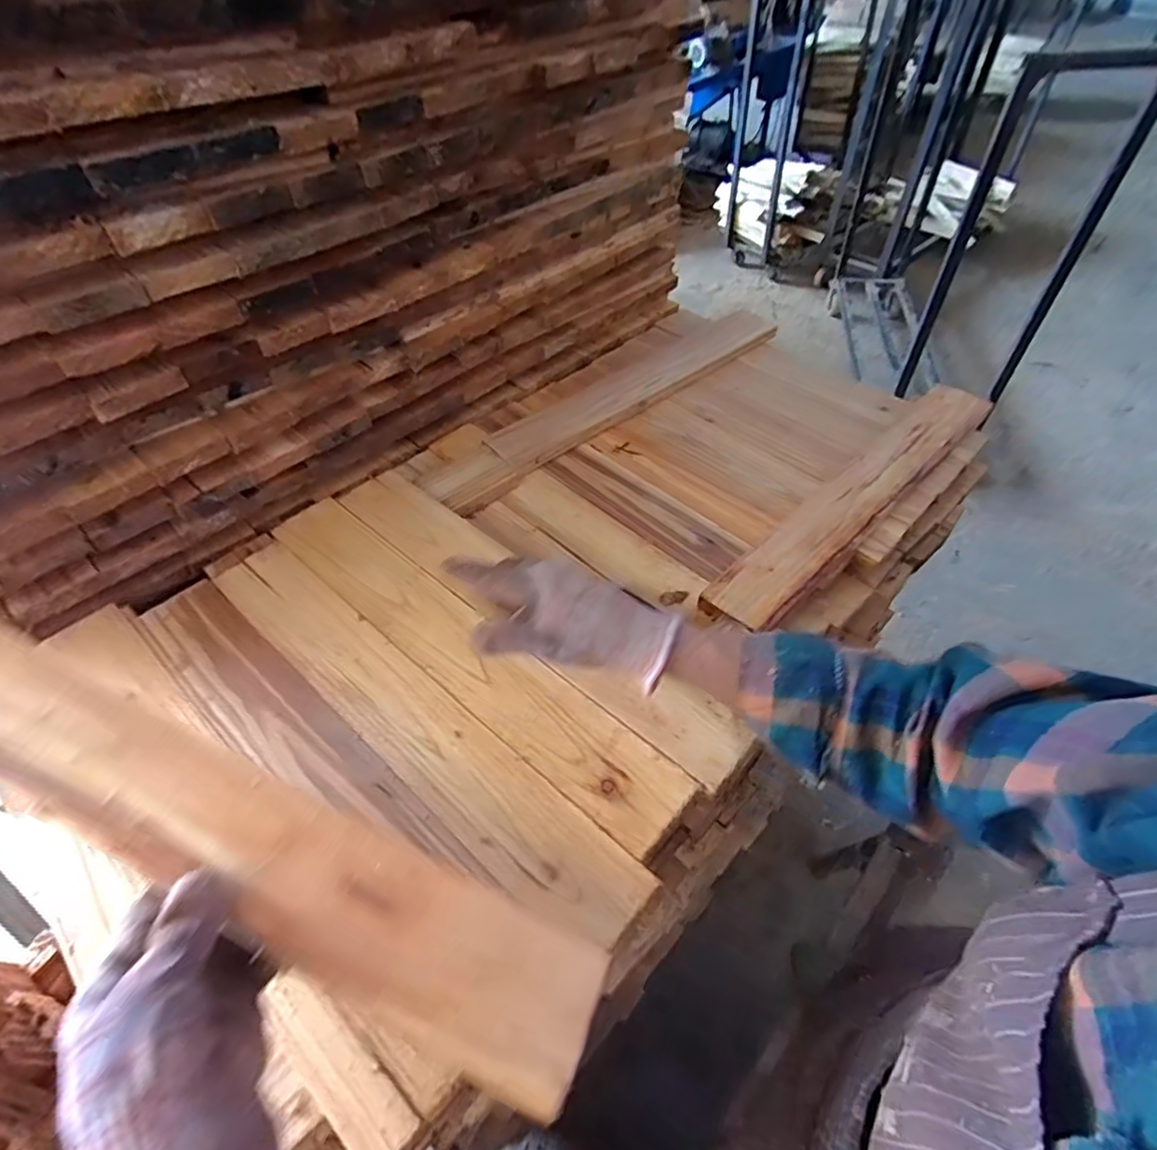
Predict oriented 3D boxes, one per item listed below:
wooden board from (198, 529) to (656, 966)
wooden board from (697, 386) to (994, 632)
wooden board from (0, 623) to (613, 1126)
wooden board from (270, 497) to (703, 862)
[{"bbox_3d":[-0.153,0.105,0.483,0.481,0.016,0.074,33,58,26],"label":"wooden board"},{"bbox_3d":[0.316,-0.092,0.674,0.486,0.029,0.076,-36,57,-25],"label":"wooden board"},{"bbox_3d":[-0.216,0.129,0.331,0.483,0.009,0.075,24,40,8],"label":"wooden board"},{"bbox_3d":[-0.110,0.057,0.521,0.467,0.013,0.073,32,58,26],"label":"wooden board"}]

